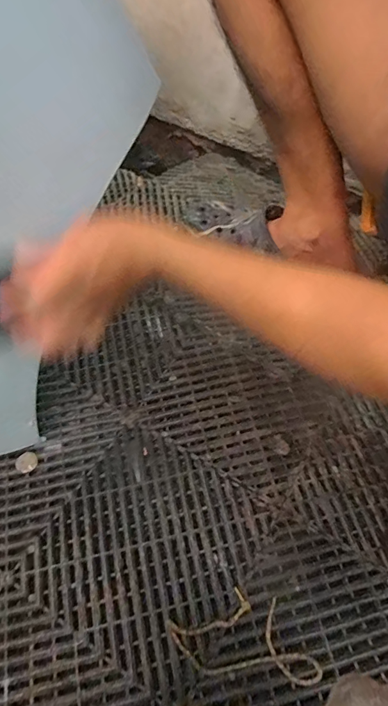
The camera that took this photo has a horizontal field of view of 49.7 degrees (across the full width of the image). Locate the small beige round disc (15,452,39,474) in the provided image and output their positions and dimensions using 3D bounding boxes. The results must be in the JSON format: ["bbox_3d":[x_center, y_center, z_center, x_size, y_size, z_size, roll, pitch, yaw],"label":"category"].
[{"bbox_3d":[-0.193,0.126,0.482,0.024,0.004,0.023,0,57,0],"label":"small beige round disc"}]

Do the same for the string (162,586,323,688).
[{"bbox_3d":[0.046,0.262,0.392,0.136,0.010,0.066,5,58,3],"label":"string"}]

